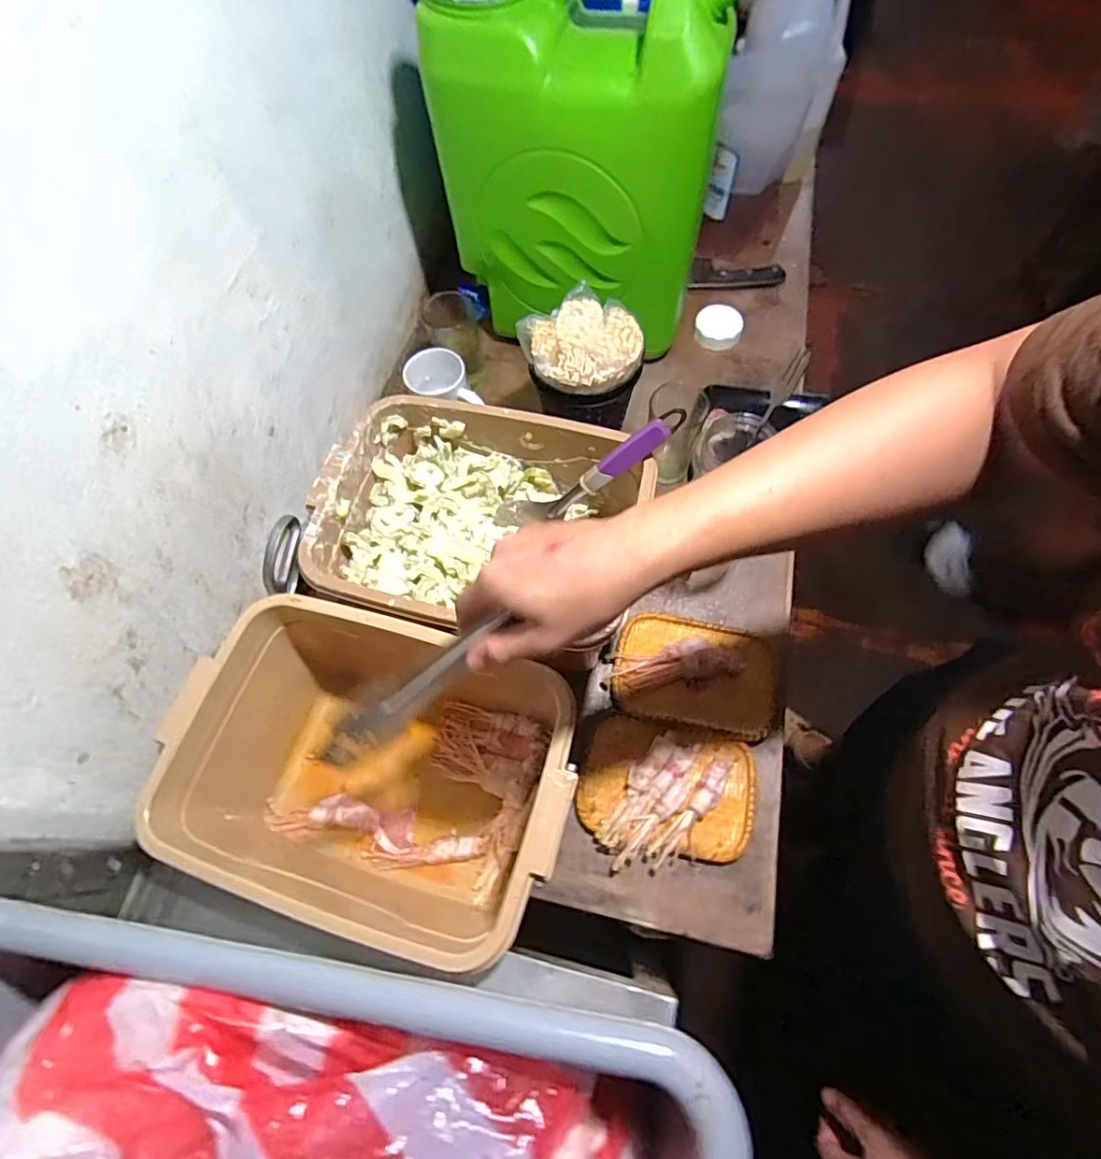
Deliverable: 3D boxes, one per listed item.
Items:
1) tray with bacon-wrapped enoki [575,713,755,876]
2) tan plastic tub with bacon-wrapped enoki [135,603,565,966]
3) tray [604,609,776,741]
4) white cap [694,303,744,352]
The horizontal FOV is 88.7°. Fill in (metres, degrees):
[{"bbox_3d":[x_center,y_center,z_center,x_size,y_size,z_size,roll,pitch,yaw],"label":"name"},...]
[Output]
[{"bbox_3d":[0.125,0.233,0.609,0.182,0.027,0.149,10,66,8],"label":"tray with bacon-wrapped enoki"},{"bbox_3d":[-0.156,0.189,0.555,0.349,0.194,0.249,14,67,10],"label":"tan plastic tub with bacon-wrapped enoki"},{"bbox_3d":[0.170,0.107,0.660,0.183,0.018,0.129,12,66,9],"label":"tray"},{"bbox_3d":[0.261,-0.391,0.870,0.072,0.022,0.081,9,66,8],"label":"white cap"}]

